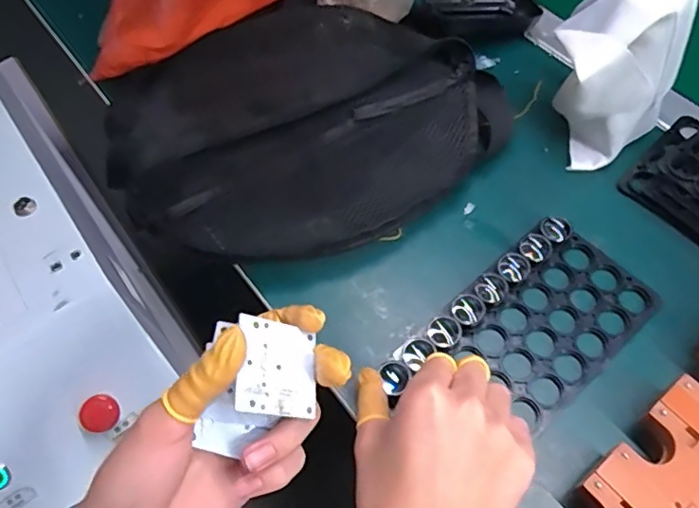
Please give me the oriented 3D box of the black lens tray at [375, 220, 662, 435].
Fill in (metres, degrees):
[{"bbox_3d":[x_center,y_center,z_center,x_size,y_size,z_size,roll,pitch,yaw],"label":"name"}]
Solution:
[{"bbox_3d":[0.119,0.055,0.382,0.181,0.023,0.098,-37,64,-16],"label":"black lens tray"}]

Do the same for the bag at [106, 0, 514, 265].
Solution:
[{"bbox_3d":[-0.038,-0.108,0.466,0.310,0.060,0.242,-25,62,-10],"label":"bag"}]

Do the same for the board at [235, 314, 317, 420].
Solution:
[{"bbox_3d":[-0.034,0.054,0.268,0.004,0.045,0.042,-25,58,41],"label":"board"}]

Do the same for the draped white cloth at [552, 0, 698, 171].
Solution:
[{"bbox_3d":[0.198,-0.139,0.427,0.085,0.117,0.094,39,70,23],"label":"draped white cloth"}]

